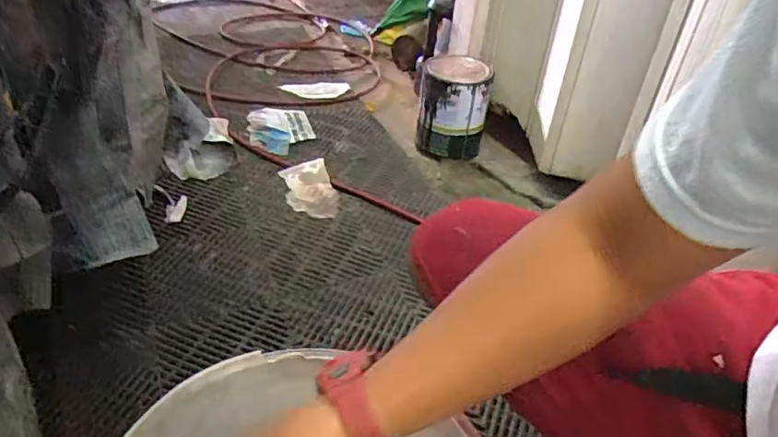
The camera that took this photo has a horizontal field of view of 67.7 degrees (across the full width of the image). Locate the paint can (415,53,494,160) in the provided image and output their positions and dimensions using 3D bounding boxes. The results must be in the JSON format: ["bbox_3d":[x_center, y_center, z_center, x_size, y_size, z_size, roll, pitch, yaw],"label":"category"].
[{"bbox_3d":[0.154,-0.271,1.406,0.160,0.201,0.157,9,38,5],"label":"paint can"}]

